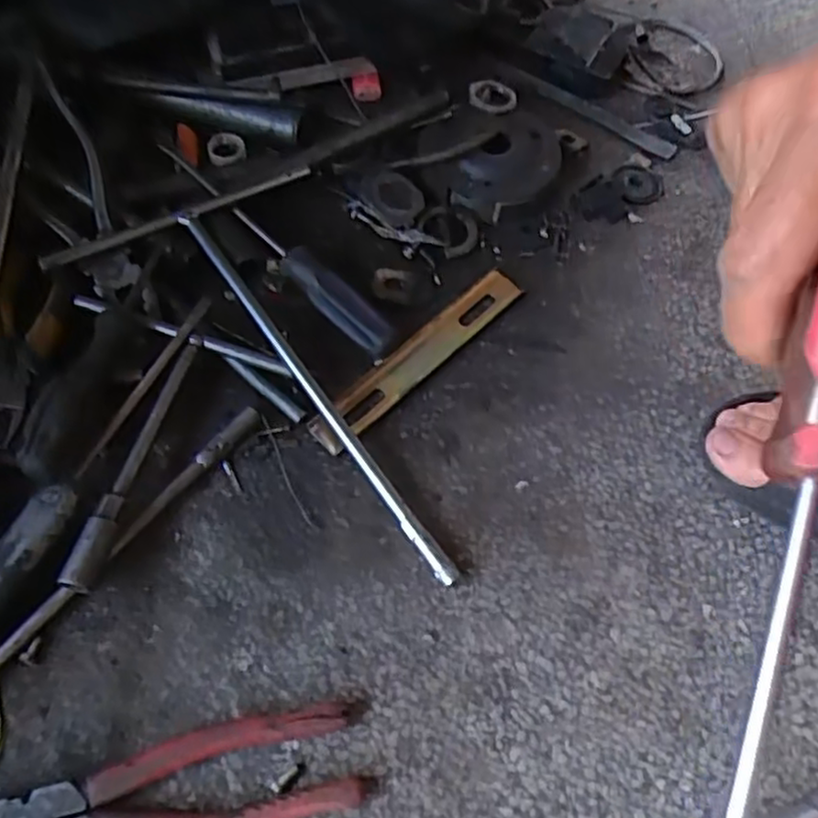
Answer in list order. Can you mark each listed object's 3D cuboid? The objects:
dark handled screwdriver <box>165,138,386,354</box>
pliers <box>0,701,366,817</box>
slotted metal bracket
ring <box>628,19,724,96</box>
[{"bbox_3d":[-0.091,-0.111,0.478,0.020,0.030,0.219,-38,68,-23],"label":"dark handled screwdriver"},{"bbox_3d":[-0.120,0.180,0.327,0.190,0.017,0.049,-11,61,-10],"label":"pliers"},{"bbox_3d":[0.007,-0.035,0.460,0.028,0.013,0.175,40,65,18],"label":"slotted metal bracket"},{"bbox_3d":[0.238,-0.320,0.637,0.105,0.015,0.095,-34,67,-21],"label":"ring"}]

